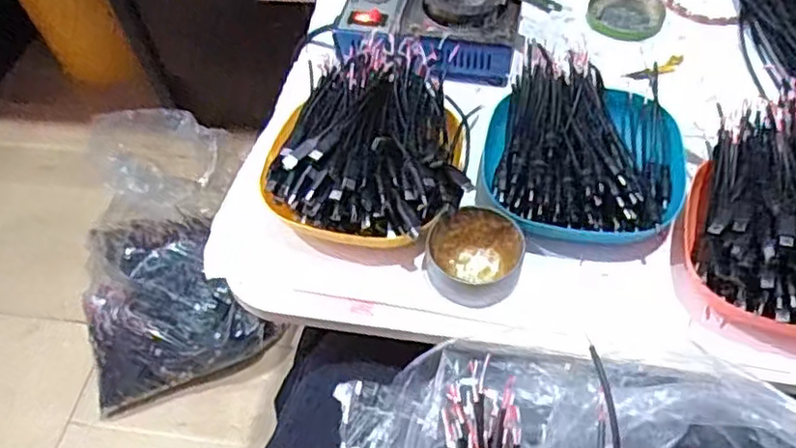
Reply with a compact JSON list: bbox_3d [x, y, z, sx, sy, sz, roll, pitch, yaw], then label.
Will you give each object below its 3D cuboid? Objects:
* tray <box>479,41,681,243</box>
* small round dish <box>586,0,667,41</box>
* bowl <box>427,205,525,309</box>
[{"bbox_3d":[0.134,-0.056,0.496,0.135,0.046,0.157,11,56,12],"label":"tray"},{"bbox_3d":[0.208,-0.193,0.629,0.066,0.010,0.063,-2,54,3],"label":"small round dish"},{"bbox_3d":[0.052,0.020,0.463,0.060,0.025,0.059,-2,54,3],"label":"bowl"}]

